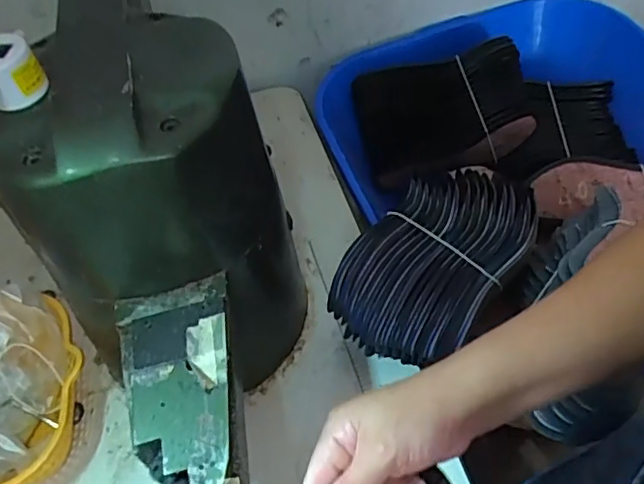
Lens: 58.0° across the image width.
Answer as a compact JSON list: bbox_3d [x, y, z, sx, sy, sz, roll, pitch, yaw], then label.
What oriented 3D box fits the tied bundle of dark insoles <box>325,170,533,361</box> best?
[{"bbox_3d":[0.126,0.016,0.608,0.142,0.087,0.243,26,62,21],"label":"tied bundle of dark insoles"}]

